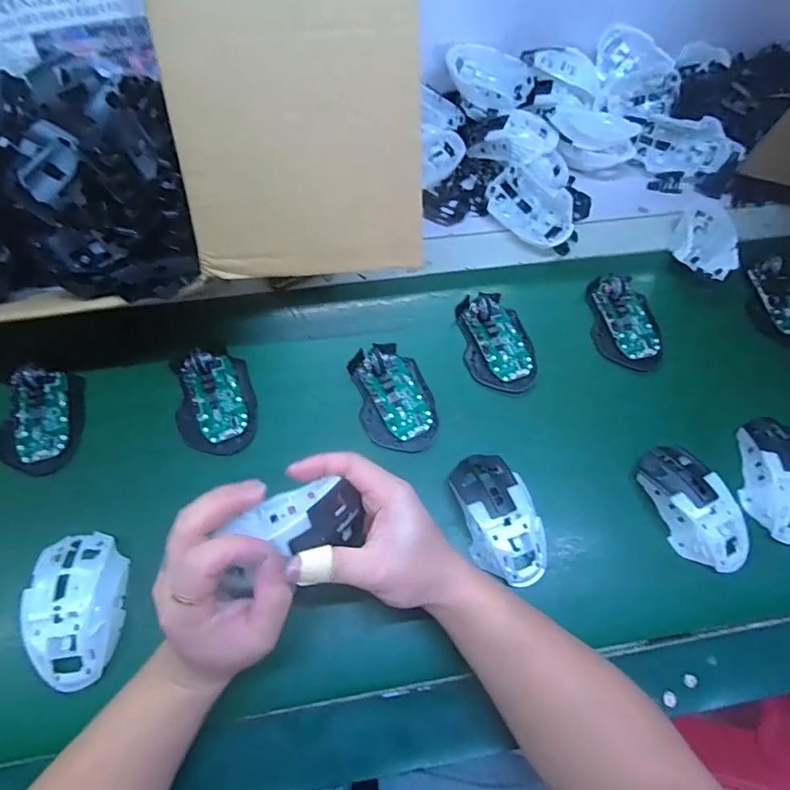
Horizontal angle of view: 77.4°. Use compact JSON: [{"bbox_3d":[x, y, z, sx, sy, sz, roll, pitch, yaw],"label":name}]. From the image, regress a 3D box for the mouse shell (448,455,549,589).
[{"bbox_3d":[0.094,0.110,0.442,0.063,0.043,0.115,-15,69,-8],"label":"mouse shell"}]

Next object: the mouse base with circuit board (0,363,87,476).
[{"bbox_3d":[-0.334,0.022,0.466,0.068,0.019,0.101,1,67,-2],"label":"mouse base with circuit board"}]

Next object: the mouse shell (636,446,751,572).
[{"bbox_3d":[0.276,0.102,0.452,0.062,0.040,0.120,-19,70,-10],"label":"mouse shell"}]

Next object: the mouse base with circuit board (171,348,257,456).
[{"bbox_3d":[-0.177,0.005,0.484,0.075,0.023,0.102,-5,68,-4],"label":"mouse base with circuit board"}]

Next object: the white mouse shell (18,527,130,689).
[{"bbox_3d":[-0.256,0.171,0.396,0.061,0.033,0.113,-7,68,-5],"label":"white mouse shell"}]

